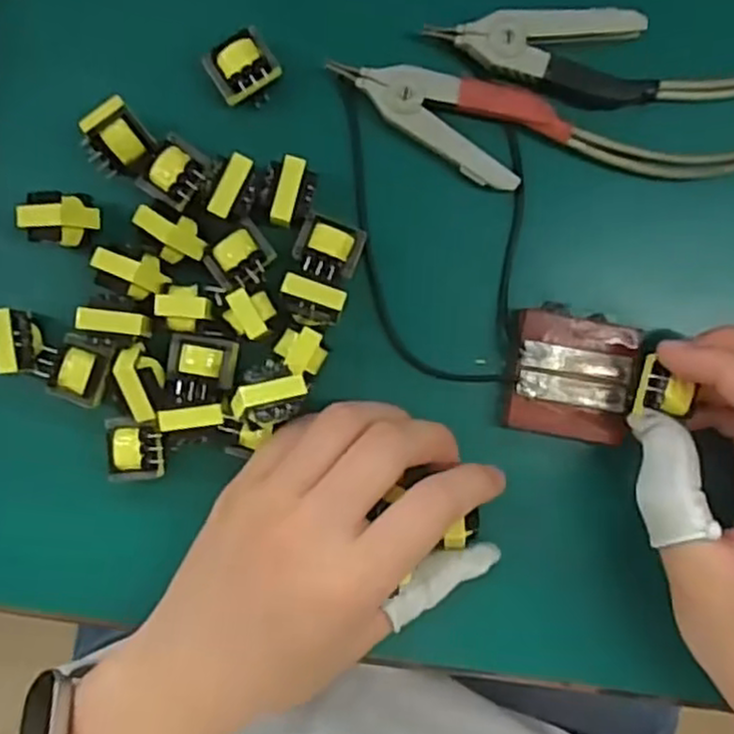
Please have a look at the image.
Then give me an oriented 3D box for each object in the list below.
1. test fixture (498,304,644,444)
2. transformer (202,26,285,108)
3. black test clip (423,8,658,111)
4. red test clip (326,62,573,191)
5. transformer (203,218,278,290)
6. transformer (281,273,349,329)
[{"bbox_3d":[0.083,0.002,0.298,0.049,0.011,0.051,9,91,-1],"label":"test fixture"},{"bbox_3d":[-0.048,-0.116,0.288,0.025,0.018,0.022,-35,91,1],"label":"transformer"},{"bbox_3d":[0.071,-0.122,0.294,0.087,0.011,0.038,-5,92,0],"label":"black test clip"},{"bbox_3d":[0.032,-0.097,0.292,0.094,0.009,0.038,12,91,-1],"label":"red test clip"},{"bbox_3d":[-0.049,-0.042,0.287,0.025,0.011,0.021,-43,91,1],"label":"transformer"},{"bbox_3d":[-0.022,-0.025,0.290,0.024,0.015,0.017,18,91,-1],"label":"transformer"}]

